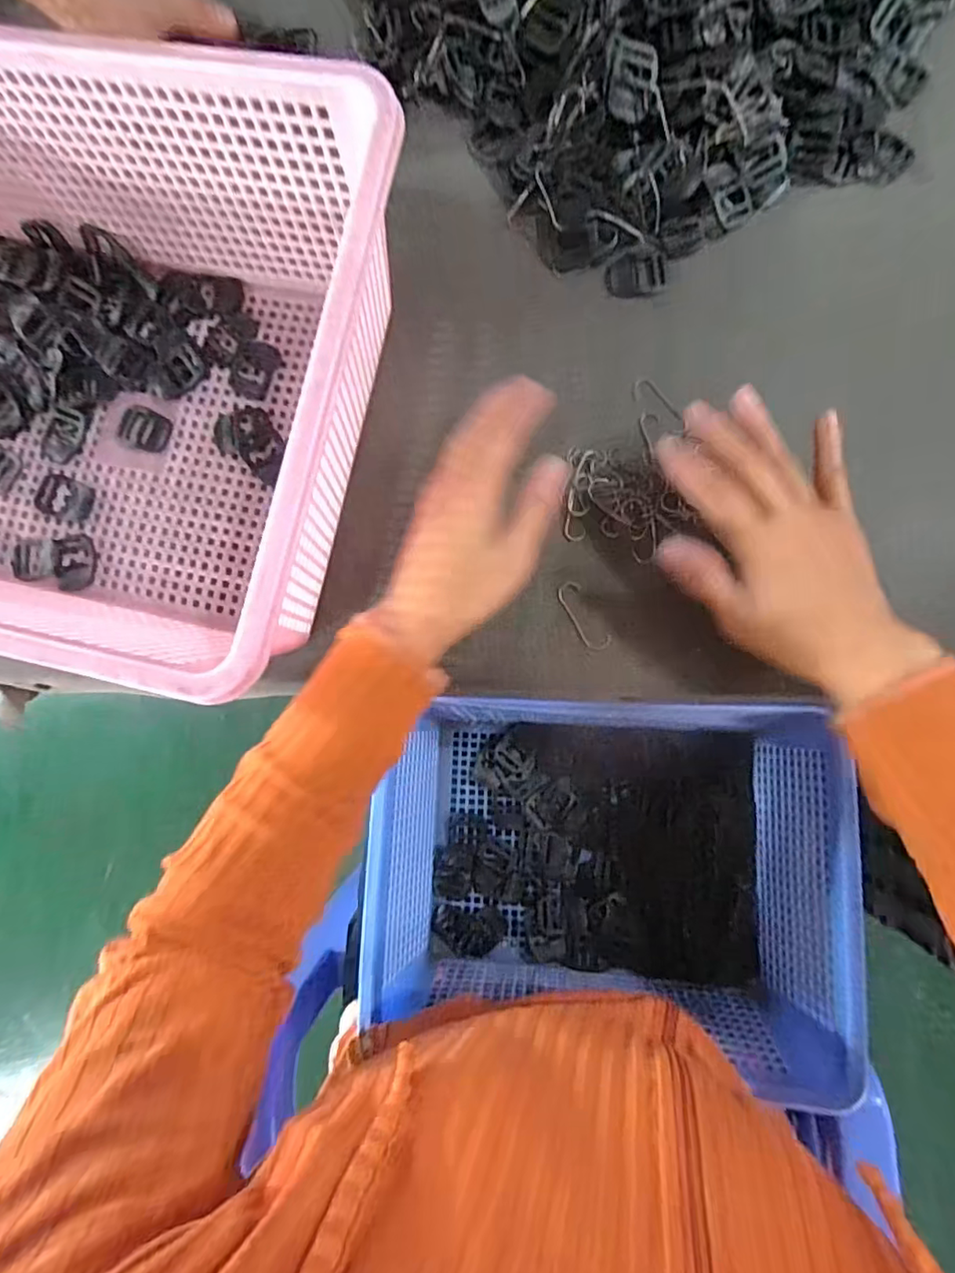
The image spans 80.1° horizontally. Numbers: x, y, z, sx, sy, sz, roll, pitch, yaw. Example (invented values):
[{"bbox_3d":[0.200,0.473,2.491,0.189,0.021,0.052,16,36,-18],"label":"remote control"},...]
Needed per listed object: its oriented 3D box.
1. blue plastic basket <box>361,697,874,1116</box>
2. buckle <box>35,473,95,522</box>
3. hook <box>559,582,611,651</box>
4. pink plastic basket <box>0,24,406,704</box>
[{"bbox_3d":[0.095,0.164,0.402,0.319,0.103,0.214,3,85,6],"label":"blue plastic basket"},{"bbox_3d":[-0.290,-0.098,0.399,0.046,0.004,0.029,14,86,7],"label":"buckle"},{"bbox_3d":[0.067,-0.012,0.357,0.016,0.004,0.048,-31,82,2],"label":"hook"},{"bbox_3d":[-0.248,-0.150,0.338,0.393,0.132,0.297,12,86,7],"label":"pink plastic basket"}]

